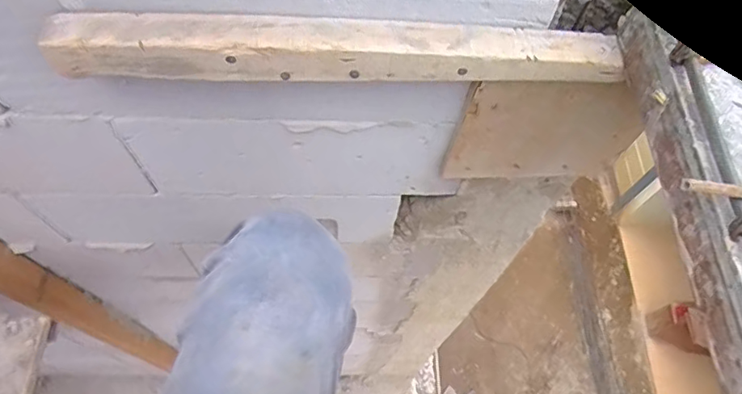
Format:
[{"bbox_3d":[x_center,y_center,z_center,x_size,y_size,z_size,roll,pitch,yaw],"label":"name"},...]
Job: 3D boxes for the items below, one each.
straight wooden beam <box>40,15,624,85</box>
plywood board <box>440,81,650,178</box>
[{"bbox_3d":[-0.029,-0.138,0.496,0.539,0.051,0.050,-1,63,-3],"label":"straight wooden beam"},{"bbox_3d":[0.225,-0.080,0.648,0.238,0.205,0.015,-2,63,-4],"label":"plywood board"}]

